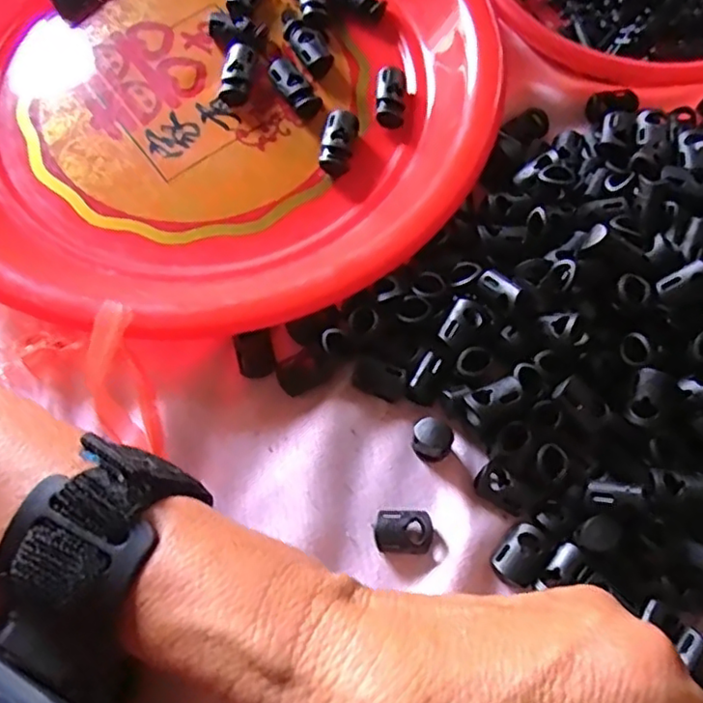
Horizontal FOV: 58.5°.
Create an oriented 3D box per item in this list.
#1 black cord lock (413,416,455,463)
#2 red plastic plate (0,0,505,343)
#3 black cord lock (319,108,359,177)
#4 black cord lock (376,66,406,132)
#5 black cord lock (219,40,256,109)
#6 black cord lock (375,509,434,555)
[{"bbox_3d":[0.029,0.032,0.226,0.014,0.018,0.012,-1,68,-1],"label":"black cord lock"},{"bbox_3d":[-0.065,-0.122,0.275,0.245,0.028,0.248,0,68,-1],"label":"red plastic plate"},{"bbox_3d":[-0.005,-0.091,0.274,0.013,0.010,0.029,15,69,5],"label":"black cord lock"},{"bbox_3d":[0.018,-0.115,0.283,0.013,0.009,0.030,3,68,0],"label":"black cord lock"},{"bbox_3d":[-0.051,-0.126,0.284,0.012,0.008,0.032,9,68,3],"label":"black cord lock"},{"bbox_3d":[0.018,0.063,0.218,0.020,0.009,0.014,2,68,0],"label":"black cord lock"}]

